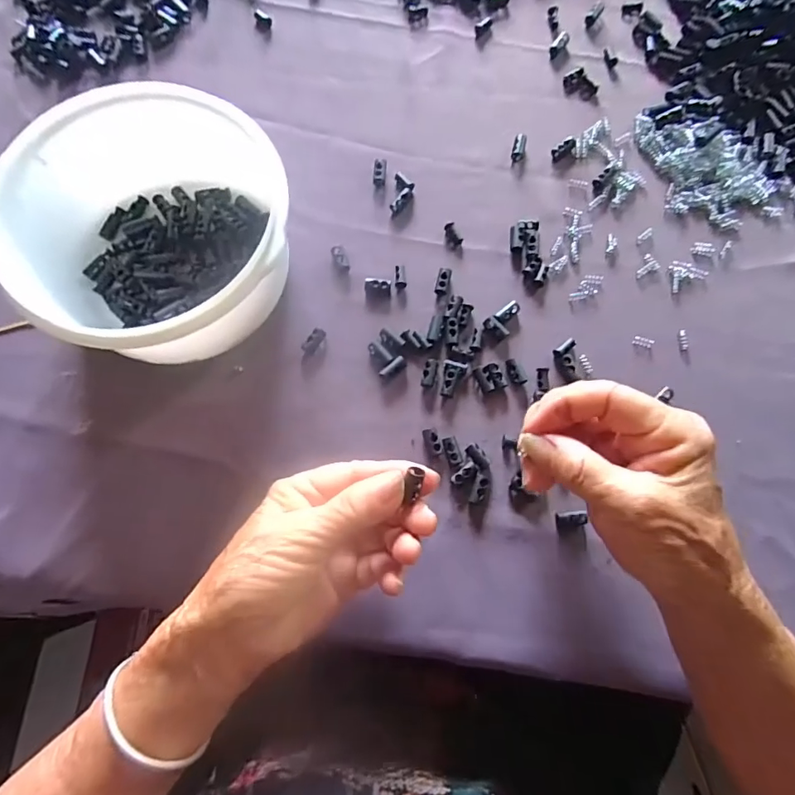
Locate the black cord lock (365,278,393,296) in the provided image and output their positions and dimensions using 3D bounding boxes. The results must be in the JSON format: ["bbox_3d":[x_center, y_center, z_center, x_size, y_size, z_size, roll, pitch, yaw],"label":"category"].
[{"bbox_3d":[-0.013,-0.077,0.335,0.018,0.006,0.011,5,77,0],"label":"black cord lock"}]

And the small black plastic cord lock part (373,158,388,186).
[{"bbox_3d":[-0.013,-0.169,0.356,0.009,0.008,0.022,5,77,0],"label":"small black plastic cord lock part"}]

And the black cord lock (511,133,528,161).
[{"bbox_3d":[0.092,-0.188,0.365,0.009,0.008,0.020,15,77,2],"label":"black cord lock"}]

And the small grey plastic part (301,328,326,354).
[{"bbox_3d":[-0.056,-0.039,0.325,0.009,0.008,0.019,35,79,6],"label":"small grey plastic part"}]

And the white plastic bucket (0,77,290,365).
[{"bbox_3d":[-0.145,-0.097,0.300,0.157,0.074,0.143,0,77,-1],"label":"white plastic bucket"}]

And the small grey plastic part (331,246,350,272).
[{"bbox_3d":[-0.040,-0.098,0.339,0.010,0.004,0.020,-21,79,-6],"label":"small grey plastic part"}]

